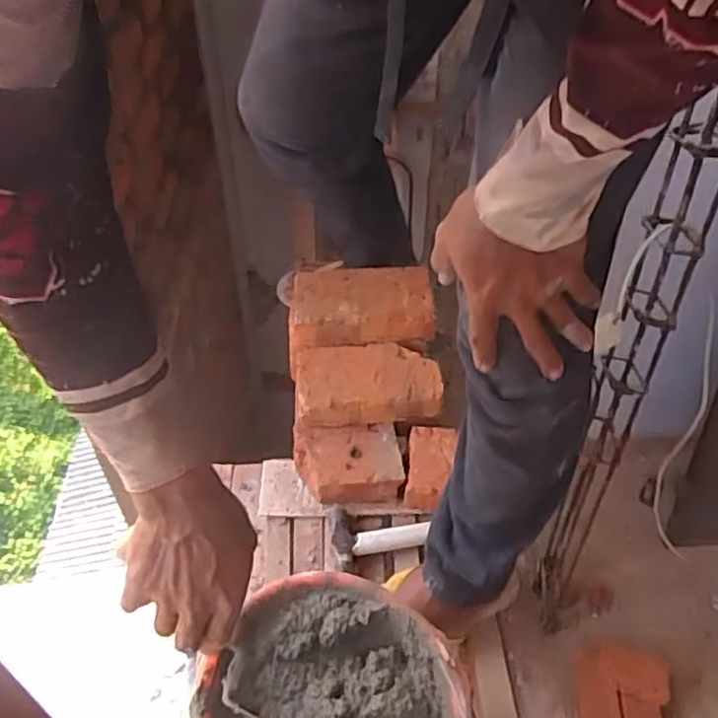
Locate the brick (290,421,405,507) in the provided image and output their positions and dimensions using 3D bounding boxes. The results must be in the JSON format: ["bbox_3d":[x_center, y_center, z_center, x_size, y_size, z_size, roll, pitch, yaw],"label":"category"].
[{"bbox_3d":[-0.015,0.142,0.917,0.137,0.052,0.098,-4,45,-4],"label":"brick"}]

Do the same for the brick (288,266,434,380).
[{"bbox_3d":[0.000,-0.066,0.987,0.207,0.070,0.127,-3,45,-3],"label":"brick"}]

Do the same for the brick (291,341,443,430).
[{"bbox_3d":[0.010,0.035,0.951,0.199,0.052,0.111,-5,45,-4],"label":"brick"}]

